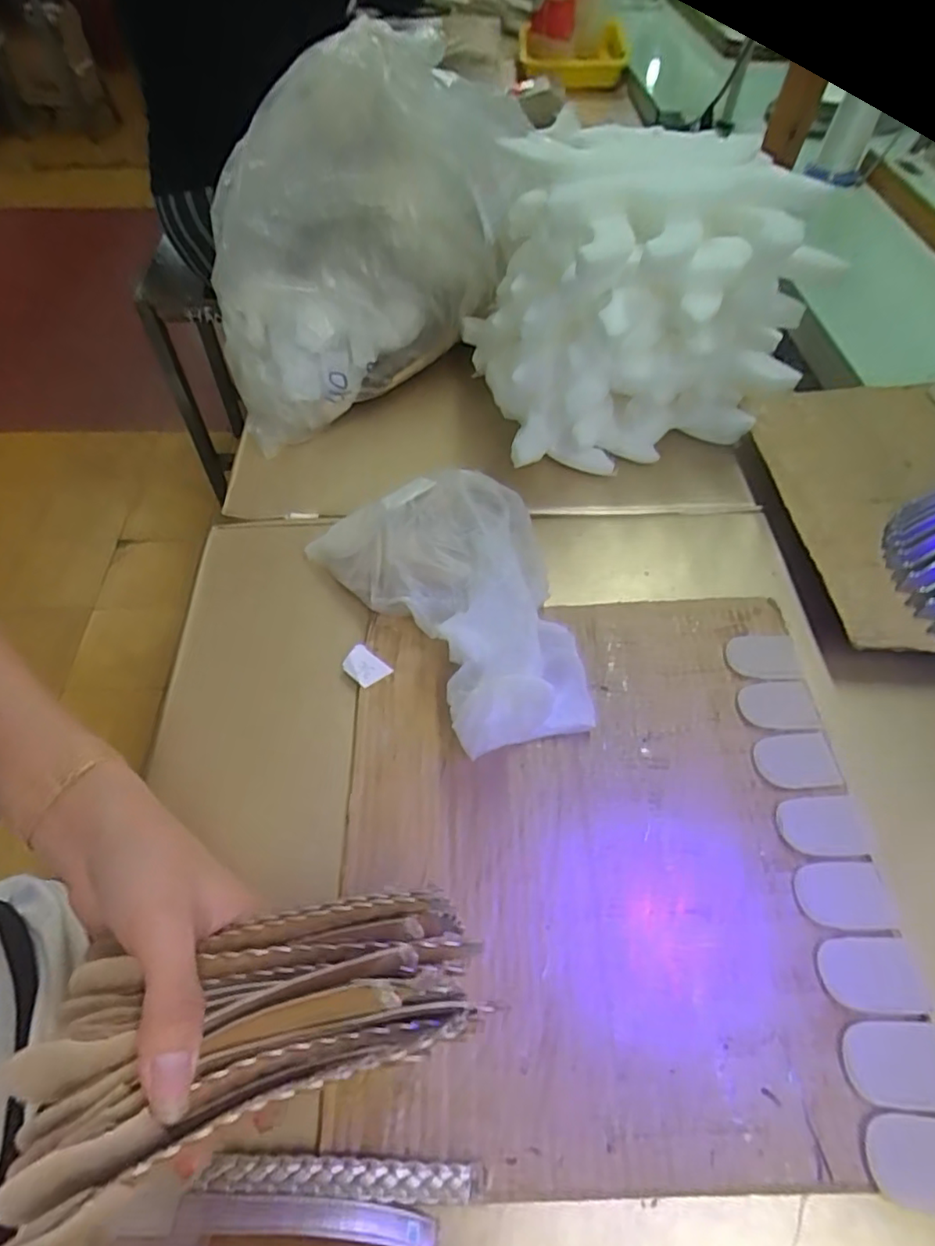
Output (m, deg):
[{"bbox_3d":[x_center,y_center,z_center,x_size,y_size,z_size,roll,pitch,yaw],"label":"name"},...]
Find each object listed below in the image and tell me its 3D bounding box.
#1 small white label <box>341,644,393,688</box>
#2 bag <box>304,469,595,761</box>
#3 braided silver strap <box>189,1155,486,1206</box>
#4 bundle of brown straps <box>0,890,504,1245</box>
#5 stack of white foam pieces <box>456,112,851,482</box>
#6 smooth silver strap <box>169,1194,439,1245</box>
[{"bbox_3d":[-0.066,0.028,0.393,0.030,0.004,0.021,35,61,20],"label":"small white label"},{"bbox_3d":[0.008,-0.029,0.402,0.146,0.066,0.224,-29,61,-20],"label":"bag"},{"bbox_3d":[-0.052,0.230,0.252,0.115,0.007,0.013,3,55,0],"label":"braided silver strap"},{"bbox_3d":[-0.077,0.143,0.221,0.160,0.025,0.071,-16,56,-14],"label":"bundle of brown straps"},{"bbox_3d":[0.132,-0.248,0.491,0.229,0.181,0.178,-6,56,-6],"label":"stack of white foam pieces"},{"bbox_3d":[-0.064,0.238,0.242,0.101,0.006,0.014,4,55,1],"label":"smooth silver strap"}]

